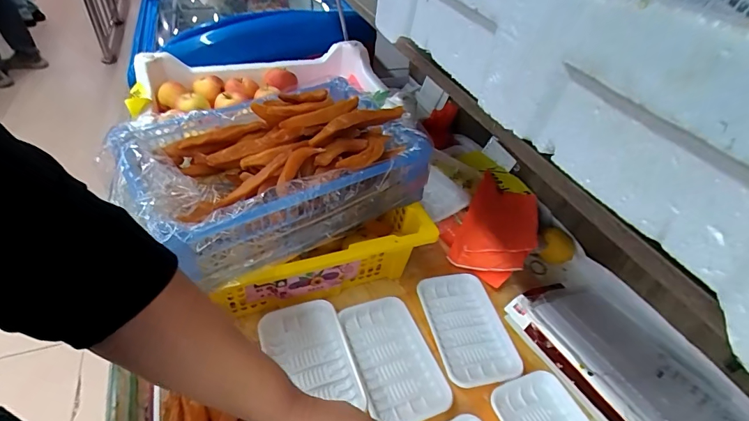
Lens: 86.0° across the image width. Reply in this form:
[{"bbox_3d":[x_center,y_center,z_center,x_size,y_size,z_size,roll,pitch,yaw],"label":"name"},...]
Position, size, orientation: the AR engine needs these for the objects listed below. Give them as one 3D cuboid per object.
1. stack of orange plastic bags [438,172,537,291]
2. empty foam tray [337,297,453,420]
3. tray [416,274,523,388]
[{"bbox_3d":[0.212,0.034,0.710,0.149,0.081,0.182,33,49,26],"label":"stack of orange plastic bags"},{"bbox_3d":[0.025,0.204,0.560,0.104,0.024,0.183,-12,45,-18],"label":"empty foam tray"},{"bbox_3d":[0.139,0.173,0.599,0.107,0.024,0.180,-7,44,-14],"label":"tray"}]

